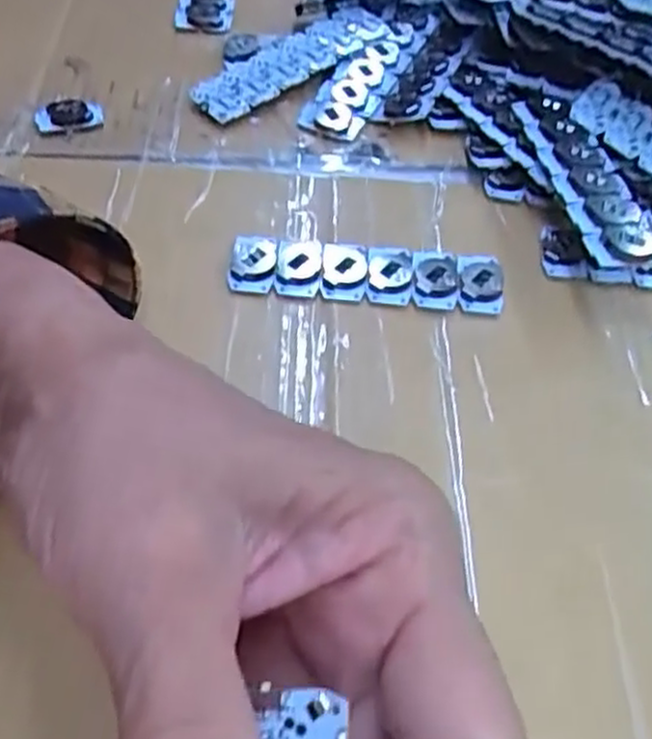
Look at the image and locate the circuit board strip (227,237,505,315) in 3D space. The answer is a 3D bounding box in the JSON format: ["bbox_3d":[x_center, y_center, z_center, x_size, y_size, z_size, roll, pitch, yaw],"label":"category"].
[{"bbox_3d":[0.016,-0.039,0.306,0.106,0.006,0.028,5,63,-1],"label":"circuit board strip"}]

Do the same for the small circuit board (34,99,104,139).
[{"bbox_3d":[-0.119,-0.115,0.354,0.033,0.009,0.019,0,54,-2],"label":"small circuit board"}]

